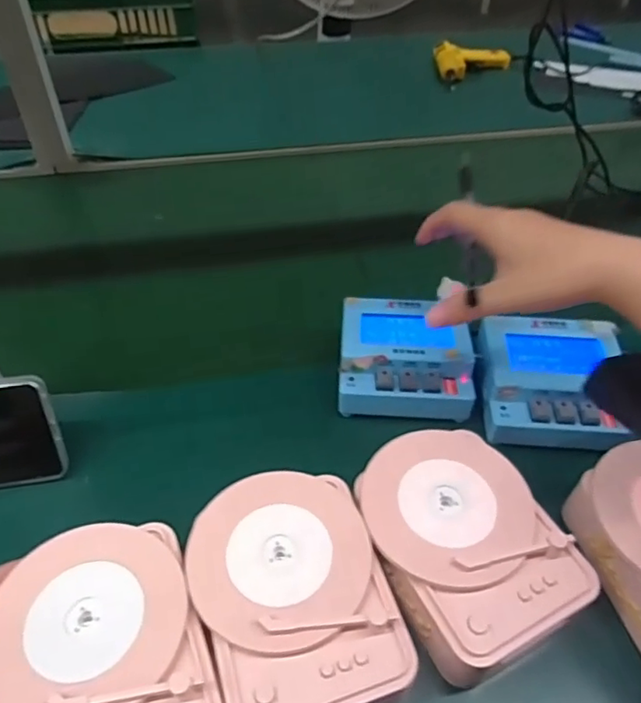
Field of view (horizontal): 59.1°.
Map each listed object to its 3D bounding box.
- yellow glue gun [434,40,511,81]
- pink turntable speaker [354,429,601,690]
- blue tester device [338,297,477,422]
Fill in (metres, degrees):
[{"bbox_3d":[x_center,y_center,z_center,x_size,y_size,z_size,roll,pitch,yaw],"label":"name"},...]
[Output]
[{"bbox_3d":[0.259,-0.487,0.963,0.128,0.034,0.115,6,46,5],"label":"yellow glue gun"},{"bbox_3d":[0.085,0.120,0.347,0.100,0.060,0.128,-19,49,-18],"label":"pink turntable speaker"},{"bbox_3d":[0.067,0.002,0.456,0.102,0.039,0.096,2,46,1],"label":"blue tester device"}]

